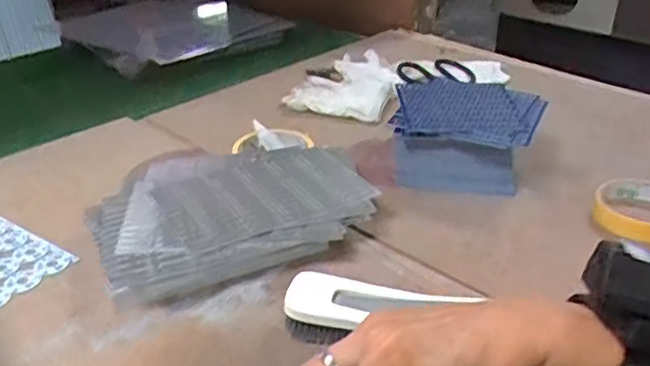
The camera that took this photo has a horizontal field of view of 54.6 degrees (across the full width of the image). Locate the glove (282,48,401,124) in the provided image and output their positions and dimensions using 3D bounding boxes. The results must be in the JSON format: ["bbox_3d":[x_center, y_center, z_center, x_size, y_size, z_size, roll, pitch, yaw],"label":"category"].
[{"bbox_3d":[0.037,-0.139,0.897,0.138,0.035,0.189,10,32,17],"label":"glove"}]

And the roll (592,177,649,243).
[{"bbox_3d":[0.306,0.025,0.608,0.084,0.025,0.094,13,33,22],"label":"roll"}]

